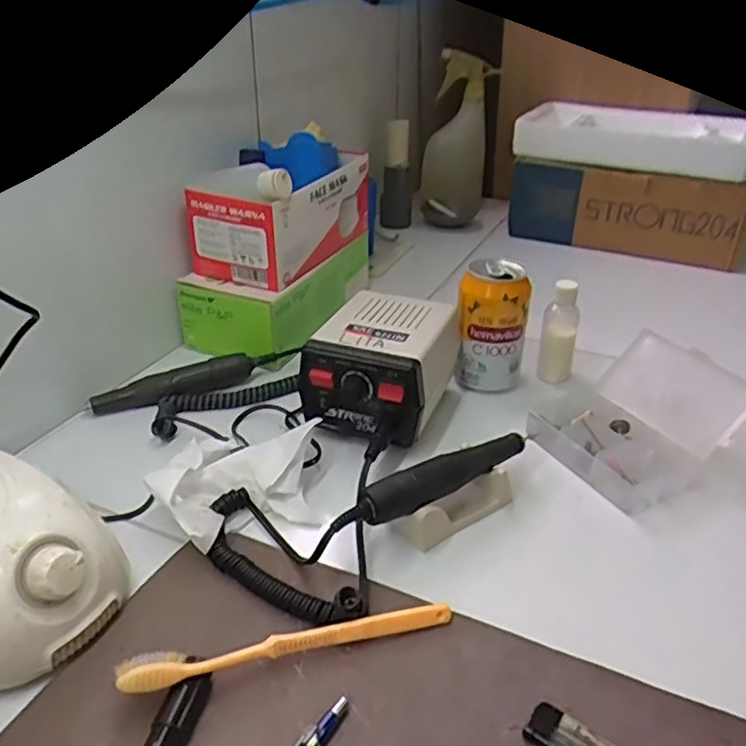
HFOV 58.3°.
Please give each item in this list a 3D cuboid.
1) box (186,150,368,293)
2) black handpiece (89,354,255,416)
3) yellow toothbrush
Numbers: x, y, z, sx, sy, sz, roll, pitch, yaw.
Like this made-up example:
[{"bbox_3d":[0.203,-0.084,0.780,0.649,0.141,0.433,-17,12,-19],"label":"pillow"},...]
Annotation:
[{"bbox_3d":[-0.087,-0.169,0.698,0.107,0.088,0.194,17,35,24],"label":"box"},{"bbox_3d":[-0.179,0.011,0.610,0.144,0.030,0.022,-14,34,-22],"label":"black handpiece"},{"bbox_3d":[-0.044,0.153,0.376,0.185,0.027,0.017,-9,32,-16],"label":"yellow toothbrush"}]

